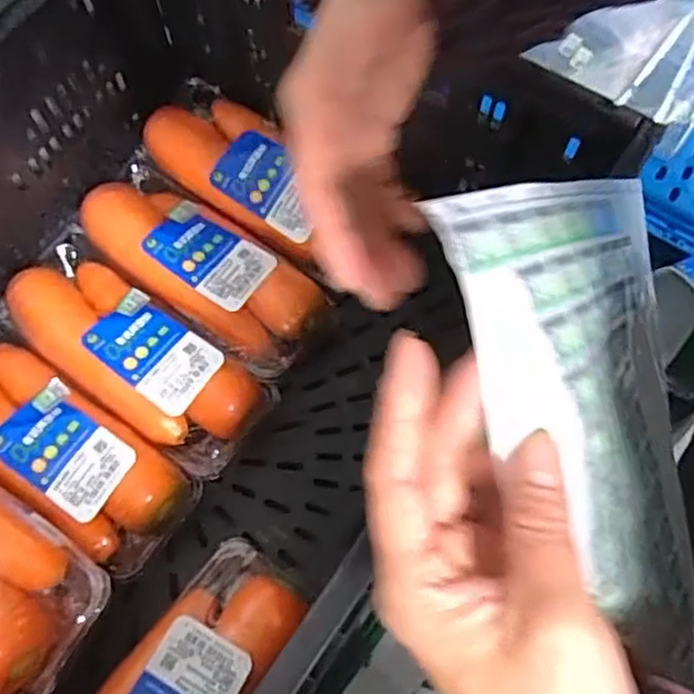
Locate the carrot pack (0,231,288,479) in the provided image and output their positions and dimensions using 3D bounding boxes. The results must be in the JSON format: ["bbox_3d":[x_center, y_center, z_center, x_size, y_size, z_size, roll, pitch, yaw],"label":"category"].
[{"bbox_3d":[-0.166,0.004,0.566,0.227,0.053,0.097,38,73,12],"label":"carrot pack"}]

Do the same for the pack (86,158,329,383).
[{"bbox_3d":[-0.120,-0.070,0.593,0.224,0.045,0.093,39,73,13],"label":"pack"}]

